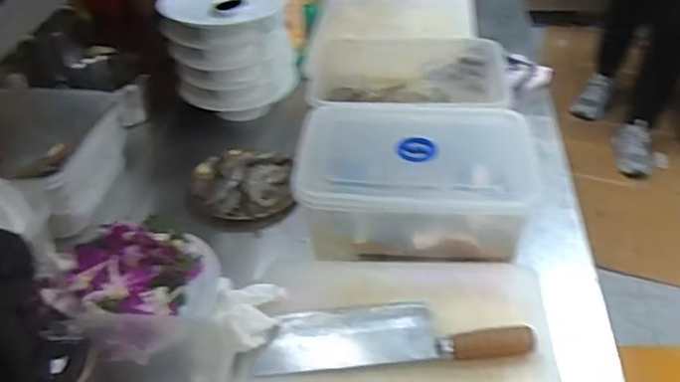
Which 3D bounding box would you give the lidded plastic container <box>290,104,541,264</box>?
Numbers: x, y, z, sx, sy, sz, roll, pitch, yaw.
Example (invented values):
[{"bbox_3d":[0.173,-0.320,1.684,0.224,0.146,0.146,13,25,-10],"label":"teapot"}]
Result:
[{"bbox_3d":[0.105,-0.026,0.880,0.312,0.100,0.224,3,41,7],"label":"lidded plastic container"}]

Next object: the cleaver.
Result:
[{"bbox_3d":[0.059,0.155,0.720,0.286,0.027,0.089,-4,40,-1],"label":"cleaver"}]

